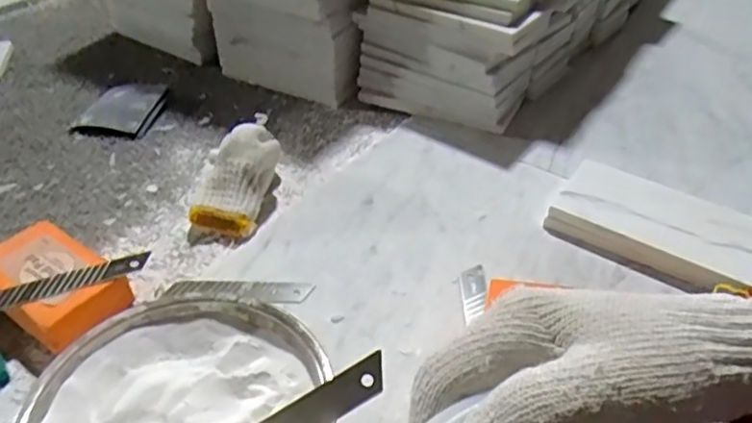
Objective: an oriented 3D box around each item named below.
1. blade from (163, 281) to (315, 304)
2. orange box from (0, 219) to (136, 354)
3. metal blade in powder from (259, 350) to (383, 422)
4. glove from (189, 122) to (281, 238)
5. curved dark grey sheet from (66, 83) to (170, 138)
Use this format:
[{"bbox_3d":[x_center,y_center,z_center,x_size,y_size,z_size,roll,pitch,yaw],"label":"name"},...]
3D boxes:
[{"bbox_3d":[-0.094,0.054,0.433,0.098,0.004,0.017,1,46,4],"label":"blade"},{"bbox_3d":[-0.216,0.051,0.422,0.097,0.033,0.063,25,46,28],"label":"orange box"},{"bbox_3d":[-0.033,0.096,0.298,0.088,0.004,0.017,-33,84,7],"label":"metal blade in powder"},{"bbox_3d":[-0.105,-0.026,0.497,0.050,0.057,0.088,10,40,12],"label":"glove"},{"bbox_3d":[-0.246,-0.101,0.622,0.072,0.013,0.087,5,39,7],"label":"curved dark grey sheet"}]

